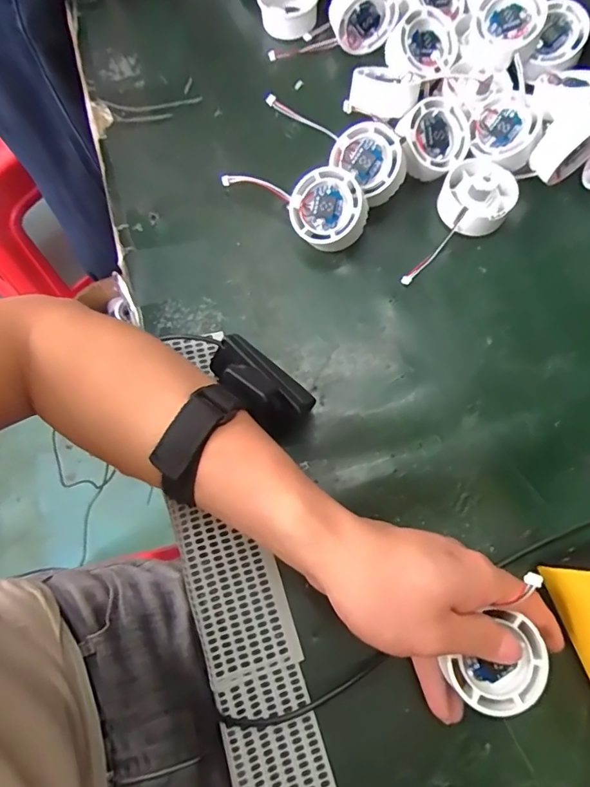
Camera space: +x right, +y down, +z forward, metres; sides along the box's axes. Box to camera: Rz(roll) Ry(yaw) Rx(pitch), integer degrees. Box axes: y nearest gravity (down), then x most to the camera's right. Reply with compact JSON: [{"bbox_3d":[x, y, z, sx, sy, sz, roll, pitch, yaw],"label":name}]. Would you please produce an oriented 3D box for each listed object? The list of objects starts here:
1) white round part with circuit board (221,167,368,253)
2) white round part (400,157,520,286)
[{"bbox_3d":[0.003,-0.151,0.375,0.112,0.040,0.051,40,78,11],"label":"white round part with circuit board"},{"bbox_3d":[0.130,-0.129,0.372,0.055,0.031,0.113,25,76,7],"label":"white round part"}]

